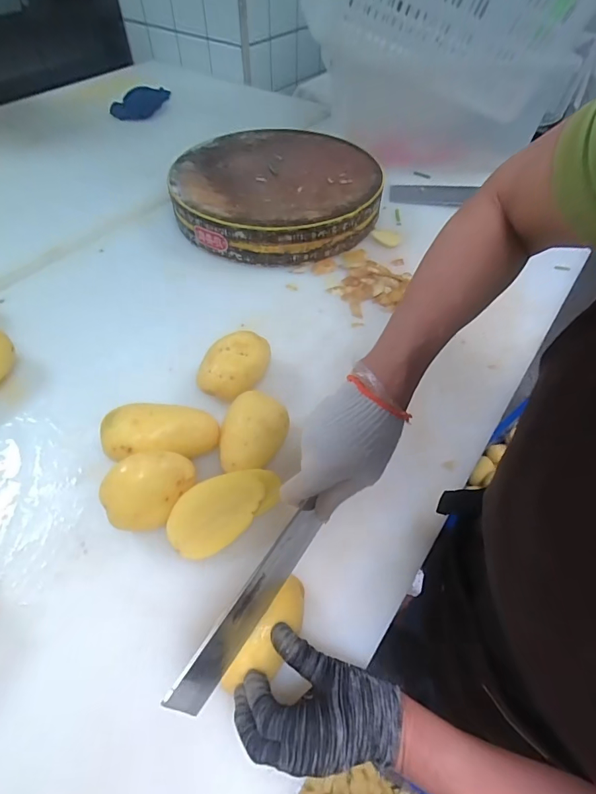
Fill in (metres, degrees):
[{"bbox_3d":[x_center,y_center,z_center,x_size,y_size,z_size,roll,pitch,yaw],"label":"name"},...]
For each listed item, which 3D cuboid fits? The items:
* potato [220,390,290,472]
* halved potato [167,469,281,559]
[{"bbox_3d":[-0.051,0.046,0.501,0.075,0.054,0.103,3,54,5],"label":"potato"},{"bbox_3d":[-0.081,0.120,0.454,0.123,0.036,0.066,-30,84,-18],"label":"halved potato"}]

